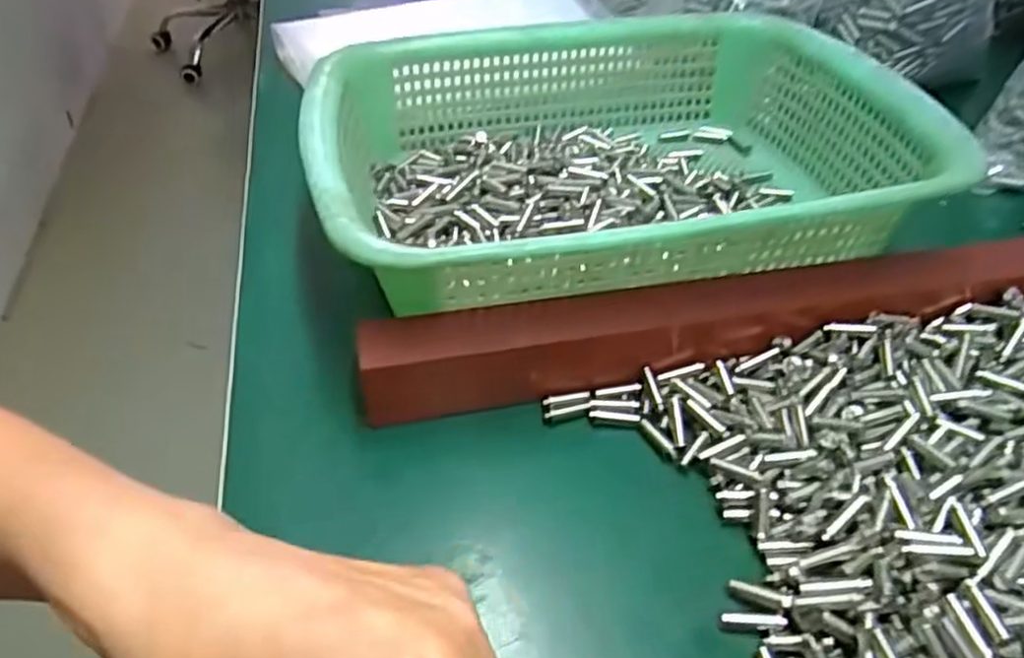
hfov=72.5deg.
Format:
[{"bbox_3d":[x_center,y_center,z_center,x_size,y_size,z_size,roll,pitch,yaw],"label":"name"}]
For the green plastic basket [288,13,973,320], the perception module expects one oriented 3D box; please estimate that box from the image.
[{"bbox_3d":[0.051,-0.091,0.370,0.297,0.100,0.224,-7,44,-8],"label":"green plastic basket"}]

